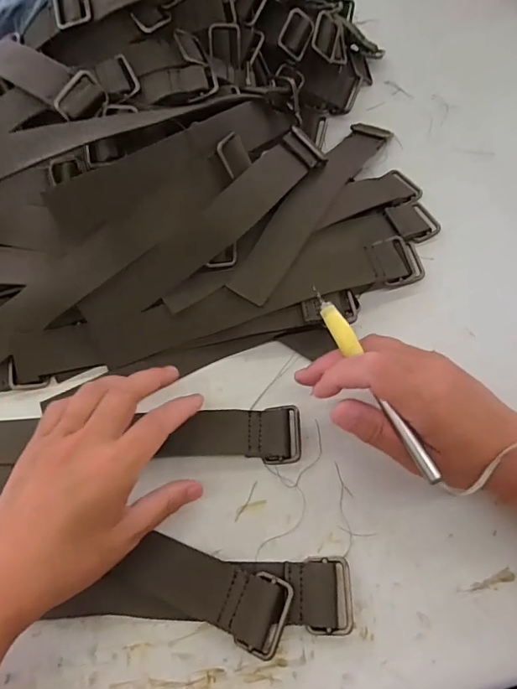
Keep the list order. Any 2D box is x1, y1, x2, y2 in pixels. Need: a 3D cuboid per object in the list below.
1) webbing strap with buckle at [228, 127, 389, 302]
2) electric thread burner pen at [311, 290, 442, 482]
[{"bbox_3d":[0.054,-0.135,0.422,0.037,0.034,0.246,27,68,15],"label":"webbing strap with buckle"},{"bbox_3d":[0.068,0.022,0.282,0.012,0.006,0.132,-25,73,-9],"label":"electric thread burner pen"}]

